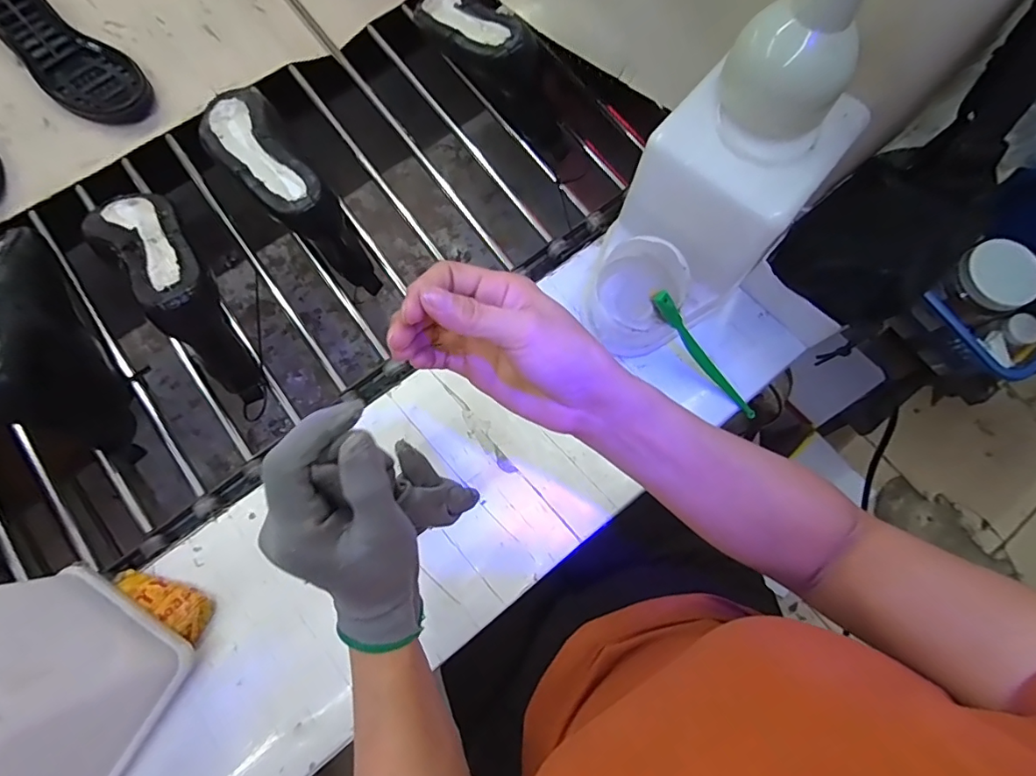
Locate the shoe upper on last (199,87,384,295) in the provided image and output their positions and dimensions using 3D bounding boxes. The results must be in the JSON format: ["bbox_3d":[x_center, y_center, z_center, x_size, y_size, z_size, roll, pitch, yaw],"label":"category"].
[{"bbox_3d":[-0.266,-0.226,0.581,0.085,0.130,0.270,-33,80,-11],"label":"shoe upper on last"}]

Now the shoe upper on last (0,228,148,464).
[{"bbox_3d":[-0.480,-0.044,0.495,0.079,0.119,0.270,-33,80,-9],"label":"shoe upper on last"}]

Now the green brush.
[{"bbox_3d":[0.178,-0.028,0.490,0.168,0.020,0.010,45,76,-23],"label":"green brush"}]

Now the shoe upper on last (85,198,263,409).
[{"bbox_3d":[-0.355,-0.115,0.523,0.079,0.118,0.265,-39,77,-10],"label":"shoe upper on last"}]

